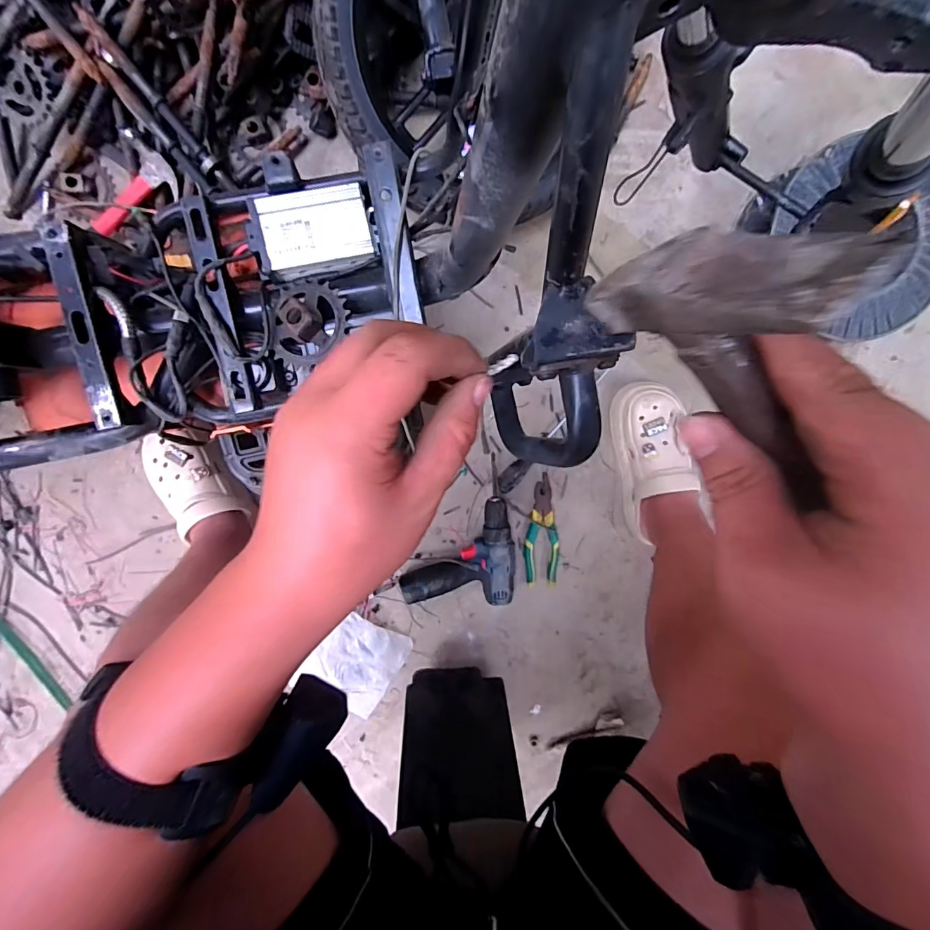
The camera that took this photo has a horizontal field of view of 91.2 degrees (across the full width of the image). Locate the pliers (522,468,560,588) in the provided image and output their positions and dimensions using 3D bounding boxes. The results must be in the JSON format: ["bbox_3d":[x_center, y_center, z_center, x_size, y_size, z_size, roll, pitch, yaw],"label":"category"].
[{"bbox_3d":[0.129,0.117,0.774,0.058,0.020,0.200,-4,98,-3],"label":"pliers"}]

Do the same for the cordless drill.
[{"bbox_3d":[-0.007,0.116,0.754,0.178,0.050,0.232,1,101,-3],"label":"cordless drill"}]

